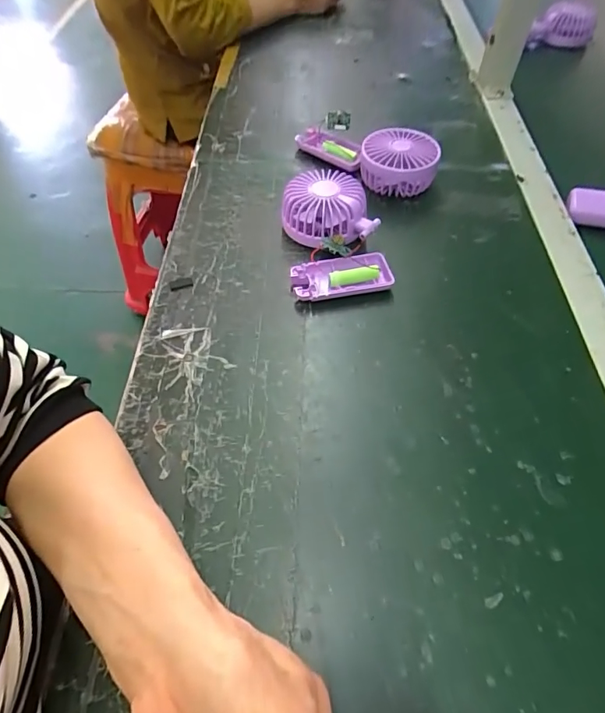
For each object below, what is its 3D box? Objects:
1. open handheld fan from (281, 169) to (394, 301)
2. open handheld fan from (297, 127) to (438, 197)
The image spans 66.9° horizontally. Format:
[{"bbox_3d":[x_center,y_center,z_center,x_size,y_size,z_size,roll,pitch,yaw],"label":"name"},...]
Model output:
[{"bbox_3d":[0.030,-0.122,0.454,0.093,0.046,0.143,-5,55,-4],"label":"open handheld fan"},{"bbox_3d":[0.078,-0.247,0.544,0.082,0.045,0.175,-35,62,-22],"label":"open handheld fan"}]

